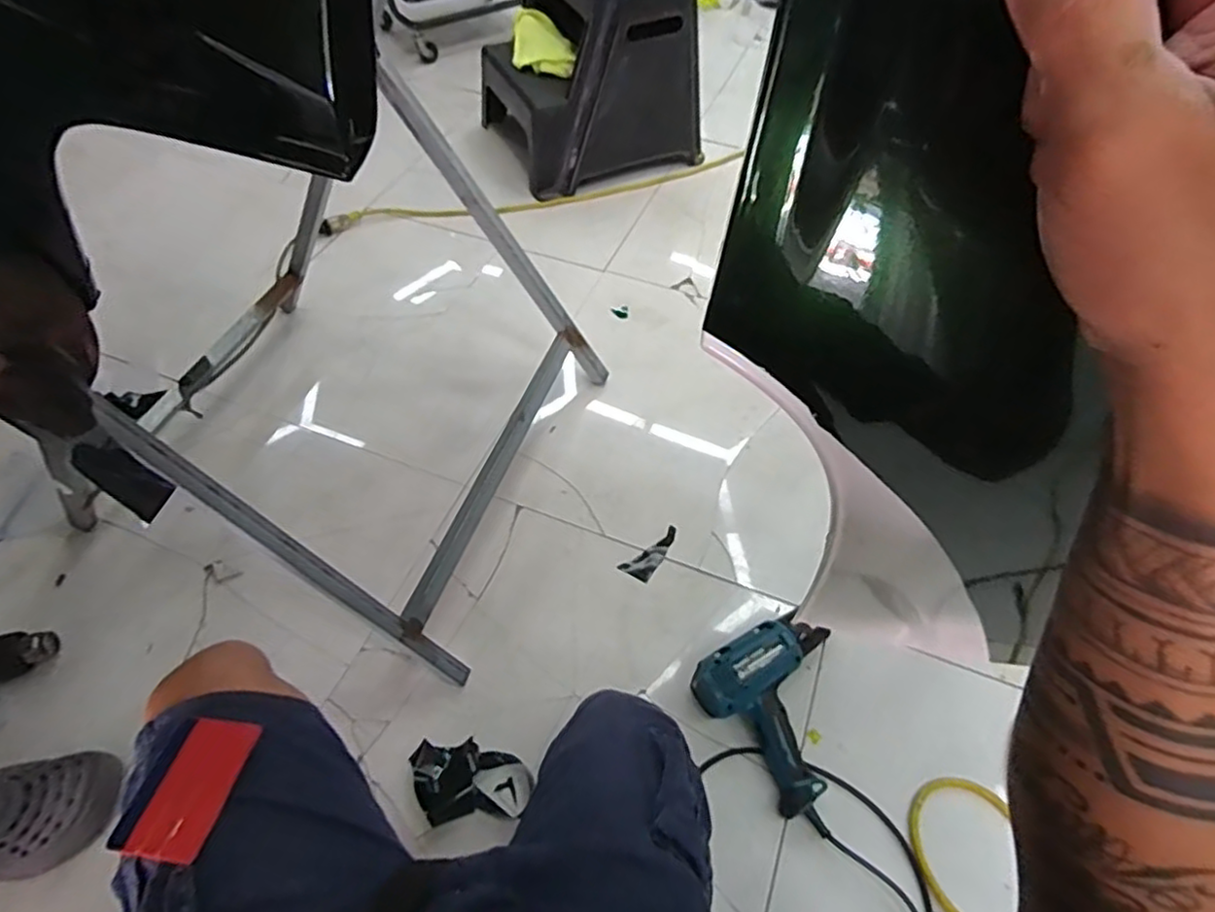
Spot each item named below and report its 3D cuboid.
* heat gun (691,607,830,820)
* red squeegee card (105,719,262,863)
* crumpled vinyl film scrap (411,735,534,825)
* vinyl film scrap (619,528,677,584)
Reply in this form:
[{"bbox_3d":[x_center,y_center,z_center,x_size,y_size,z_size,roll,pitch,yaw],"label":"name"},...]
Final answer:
[{"bbox_3d":[0.236,0.316,0.857,0.190,0.072,0.196,-32,61,-23],"label":"heat gun"},{"bbox_3d":[-0.325,0.256,0.512,0.069,0.009,0.100,7,45,5],"label":"red squeegee card"},{"bbox_3d":[-0.176,0.391,0.801,0.136,0.048,0.093,0,54,-2],"label":"crumpled vinyl film scrap"},{"bbox_3d":[0.066,0.146,1.012,0.046,0.011,0.102,31,58,19],"label":"vinyl film scrap"}]

